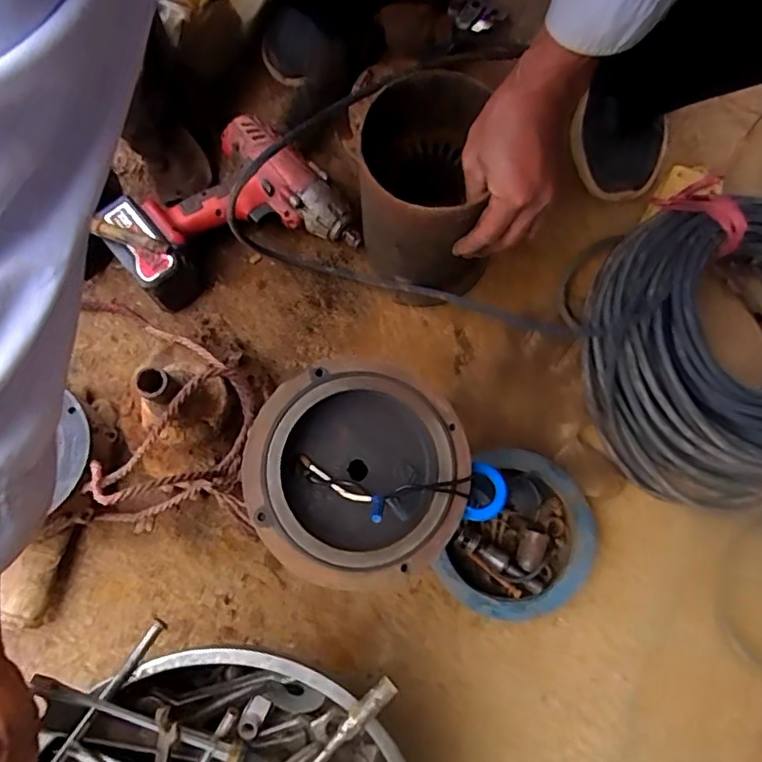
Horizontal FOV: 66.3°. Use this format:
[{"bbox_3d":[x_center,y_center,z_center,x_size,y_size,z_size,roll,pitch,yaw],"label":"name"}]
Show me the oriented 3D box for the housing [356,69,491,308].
[{"bbox_3d":[0.042,-0.174,0.566,0.114,0.190,0.142,-2,79,0],"label":"housing"}]

